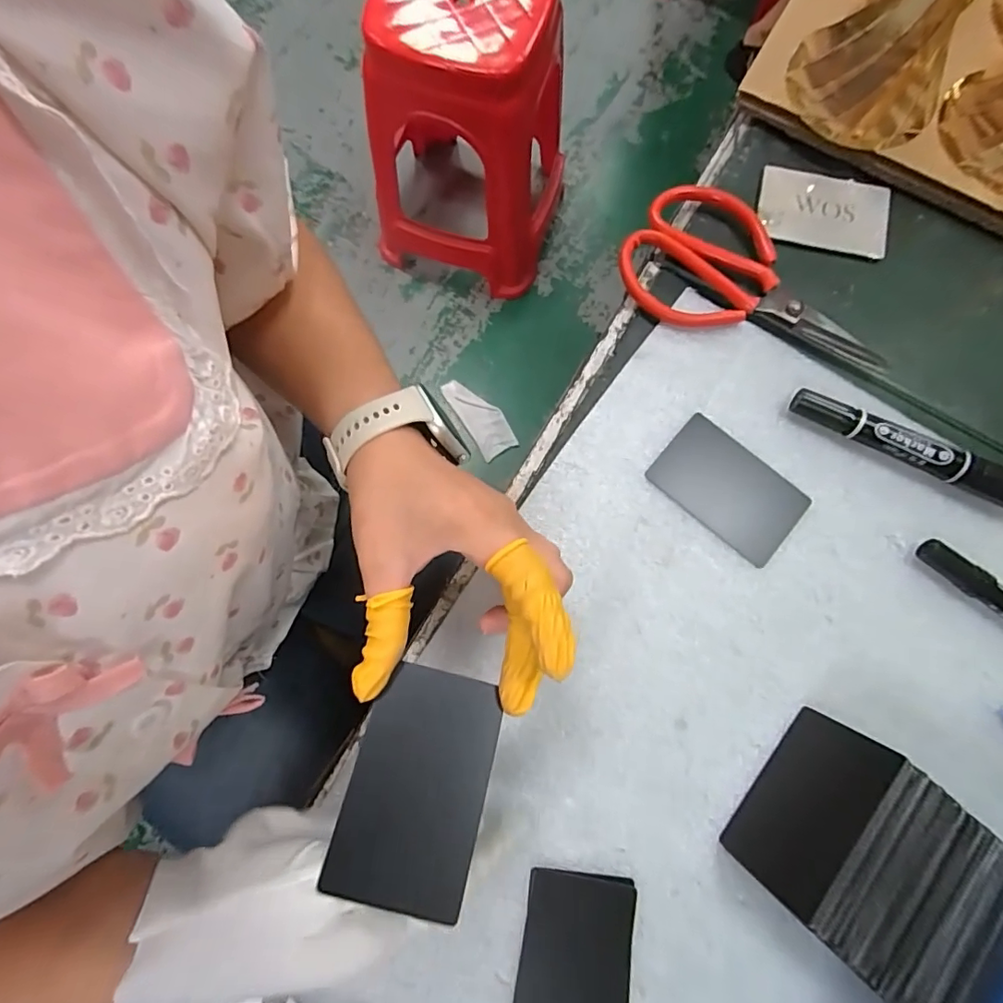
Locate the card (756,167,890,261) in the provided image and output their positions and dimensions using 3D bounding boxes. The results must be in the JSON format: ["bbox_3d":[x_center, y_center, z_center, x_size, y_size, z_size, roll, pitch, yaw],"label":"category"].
[{"bbox_3d":[0.209,-0.190,0.338,0.081,0.005,0.052,14,79,2],"label":"card"}]

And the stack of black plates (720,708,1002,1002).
[{"bbox_3d":[0.173,0.167,0.245,0.090,0.053,0.084,39,81,6],"label":"stack of black plates"}]

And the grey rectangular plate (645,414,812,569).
[{"bbox_3d":[0.134,-0.008,0.305,0.085,0.004,0.054,40,81,6],"label":"grey rectangular plate"}]

